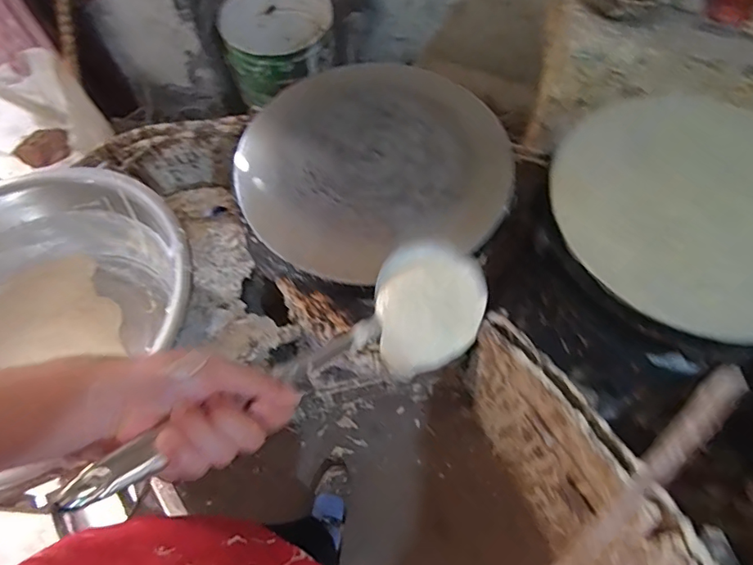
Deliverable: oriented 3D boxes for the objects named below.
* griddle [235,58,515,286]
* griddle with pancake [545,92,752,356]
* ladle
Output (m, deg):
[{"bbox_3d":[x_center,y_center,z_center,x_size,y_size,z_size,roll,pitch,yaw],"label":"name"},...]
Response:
[{"bbox_3d":[-0.016,-0.171,0.698,0.342,0.048,0.345,0,64,1],"label":"griddle"},{"bbox_3d":[0.425,-0.099,0.657,0.370,0.027,0.372,0,64,1],"label":"griddle with pancake"},{"bbox_3d":[-0.046,0.069,0.378,0.333,0.084,0.096,-27,64,-37],"label":"ladle"}]

